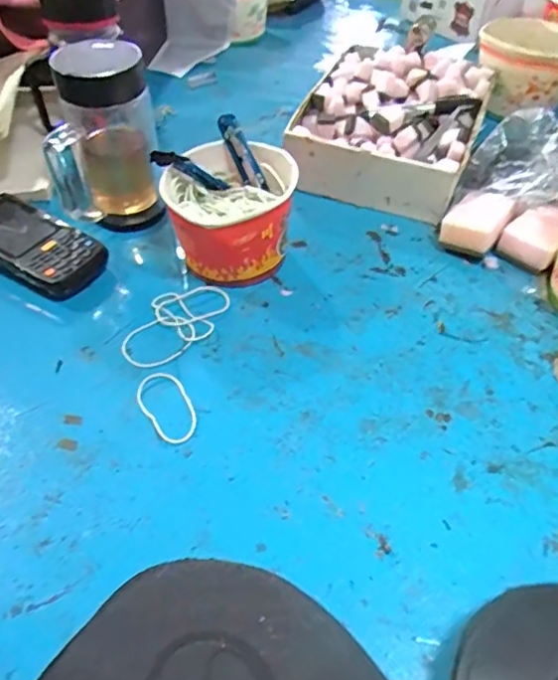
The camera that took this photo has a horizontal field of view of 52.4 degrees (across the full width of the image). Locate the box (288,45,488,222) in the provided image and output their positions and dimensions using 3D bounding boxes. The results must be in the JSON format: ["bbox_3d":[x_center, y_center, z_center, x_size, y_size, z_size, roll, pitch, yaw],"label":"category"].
[{"bbox_3d":[0.129,-0.249,0.647,0.181,0.067,0.256,18,51,14],"label":"box"}]

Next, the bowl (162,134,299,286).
[{"bbox_3d":[-0.042,-0.116,0.515,0.108,0.085,0.122,2,49,0],"label":"bowl"}]

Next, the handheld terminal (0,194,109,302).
[{"bbox_3d":[-0.235,-0.089,0.523,0.153,0.028,0.070,26,53,20],"label":"handheld terminal"}]

